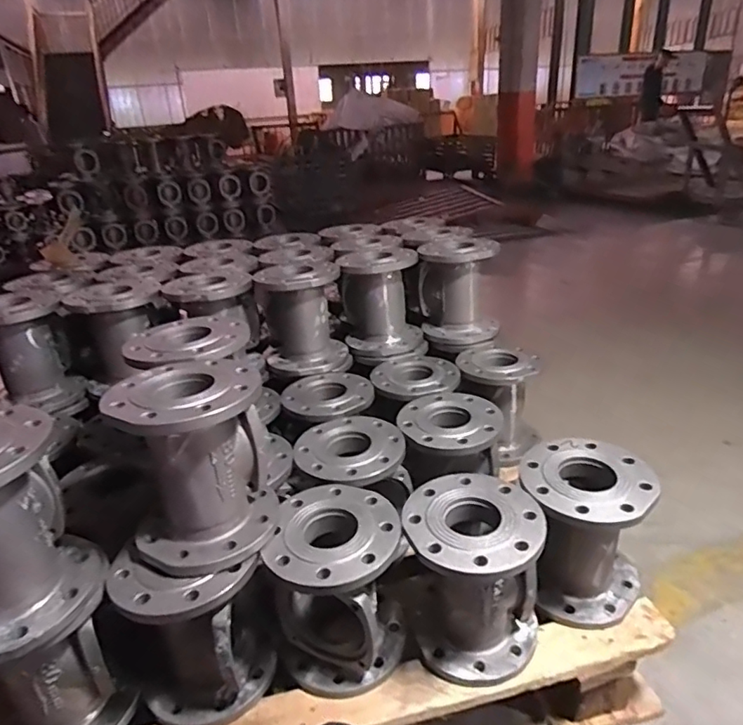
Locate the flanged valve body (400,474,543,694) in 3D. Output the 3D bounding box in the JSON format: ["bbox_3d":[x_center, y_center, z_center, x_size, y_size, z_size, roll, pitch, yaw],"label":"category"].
[{"bbox_3d":[0.149,0.317,0.791,0.186,0.229,0.191,2,27,8],"label":"flanged valve body"}]

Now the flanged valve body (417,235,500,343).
[{"bbox_3d":[0.217,-0.186,1.337,0.191,0.232,0.189,2,27,8],"label":"flanged valve body"}]

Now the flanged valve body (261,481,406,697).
[{"bbox_3d":[-0.047,0.338,0.802,0.189,0.241,0.210,-3,26,-1],"label":"flanged valve body"}]

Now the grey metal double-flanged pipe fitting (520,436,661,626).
[{"bbox_3d":[0.339,0.271,0.856,0.188,0.230,0.178,4,27,13],"label":"grey metal double-flanged pipe fitting"}]

